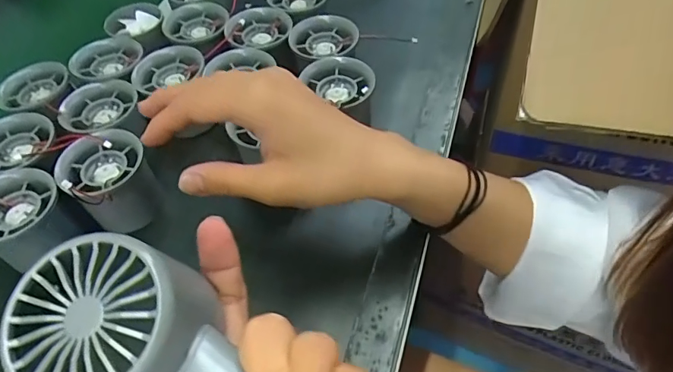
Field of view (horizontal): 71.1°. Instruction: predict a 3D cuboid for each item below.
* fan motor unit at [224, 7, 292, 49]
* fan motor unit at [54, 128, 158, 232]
[{"bbox_3d":[-0.066,-0.133,0.399,0.053,0.021,0.050,-3,53,4],"label":"fan motor unit"},{"bbox_3d":[-0.151,-0.002,0.324,0.053,0.051,0.053,-3,53,4],"label":"fan motor unit"}]

